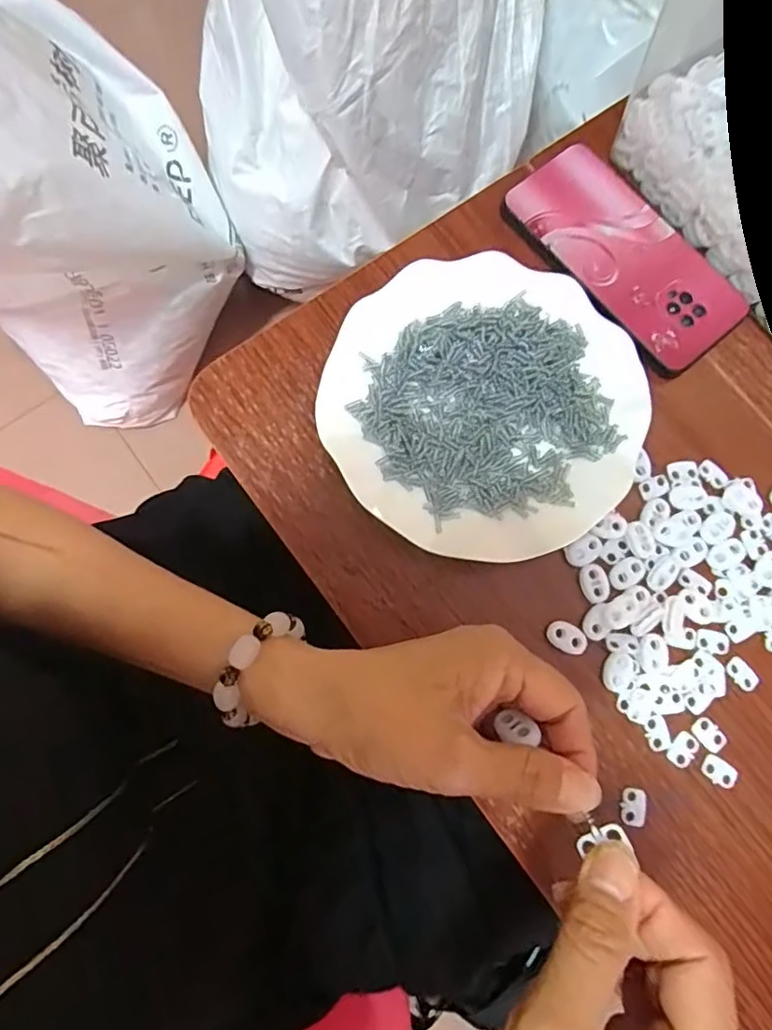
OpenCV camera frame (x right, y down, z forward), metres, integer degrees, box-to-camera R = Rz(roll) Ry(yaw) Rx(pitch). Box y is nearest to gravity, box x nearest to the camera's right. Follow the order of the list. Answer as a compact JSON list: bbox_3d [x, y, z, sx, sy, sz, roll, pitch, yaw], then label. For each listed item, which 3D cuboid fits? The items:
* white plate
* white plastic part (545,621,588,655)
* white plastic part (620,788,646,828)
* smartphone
[{"bbox_3d":[0.058,-0.066,0.338,0.177,0.027,0.181,0,79,-1],"label":"white plate"},{"bbox_3d":[0.104,0.071,0.325,0.024,0.005,0.016,29,80,5],"label":"white plastic part"},{"bbox_3d":[0.134,0.159,0.308,0.013,0.005,0.019,13,79,2],"label":"white plastic part"},{"bbox_3d":[0.156,-0.170,0.370,0.076,0.008,0.161,-40,82,-8],"label":"smartphone"}]

